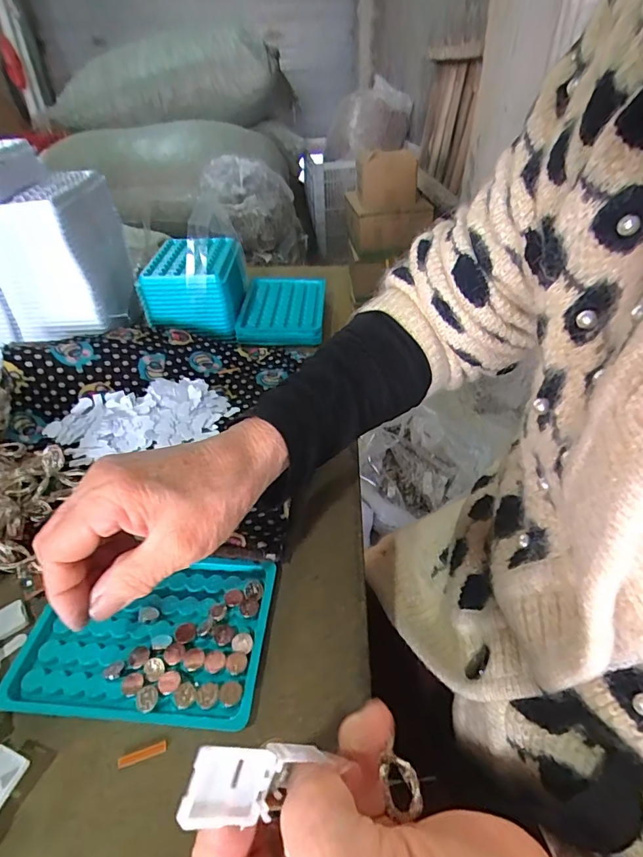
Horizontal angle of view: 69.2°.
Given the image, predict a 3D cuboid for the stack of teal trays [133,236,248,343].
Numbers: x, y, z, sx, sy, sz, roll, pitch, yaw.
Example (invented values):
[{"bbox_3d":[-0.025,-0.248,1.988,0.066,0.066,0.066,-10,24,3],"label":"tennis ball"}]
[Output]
[{"bbox_3d":[-0.141,-0.164,0.536,0.098,0.073,0.136,0,39,1],"label":"stack of teal trays"}]

